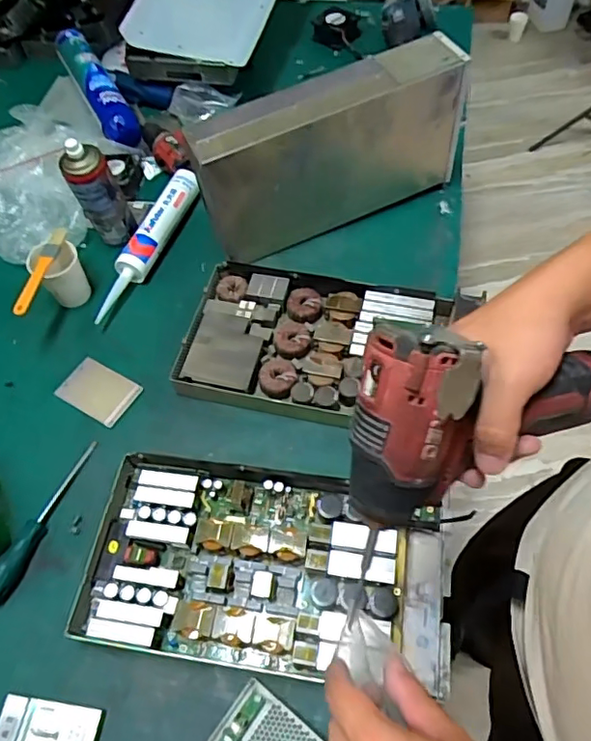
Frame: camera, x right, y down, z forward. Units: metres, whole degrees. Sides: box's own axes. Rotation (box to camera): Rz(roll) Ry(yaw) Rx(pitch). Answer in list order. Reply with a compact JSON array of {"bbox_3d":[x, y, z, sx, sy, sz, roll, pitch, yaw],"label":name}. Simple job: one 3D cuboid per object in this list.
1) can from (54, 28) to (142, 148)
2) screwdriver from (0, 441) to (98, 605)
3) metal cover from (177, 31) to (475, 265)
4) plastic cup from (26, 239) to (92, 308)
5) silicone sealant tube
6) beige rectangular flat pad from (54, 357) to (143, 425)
[{"bbox_3d":[-0.364,-0.518,1.027,0.057,0.065,0.333,-27,60,-12],"label":"can"},{"bbox_3d":[-0.305,0.178,0.678,0.027,0.029,0.215,18,61,13],"label":"screwdriver"},{"bbox_3d":[0.054,-0.319,0.835,0.411,0.225,0.083,-23,60,-12],"label":"metal cover"},{"bbox_3d":[-0.349,-0.141,0.836,0.068,0.094,0.064,-1,58,1],"label":"plastic cup"},{"bbox_3d":[-0.232,-0.198,0.891,0.050,0.056,0.303,18,61,13],"label":"silicone sealant tube"},{"bbox_3d":[-0.275,0.027,0.779,0.111,0.008,0.070,27,63,17],"label":"beige rectangular flat pad"}]

